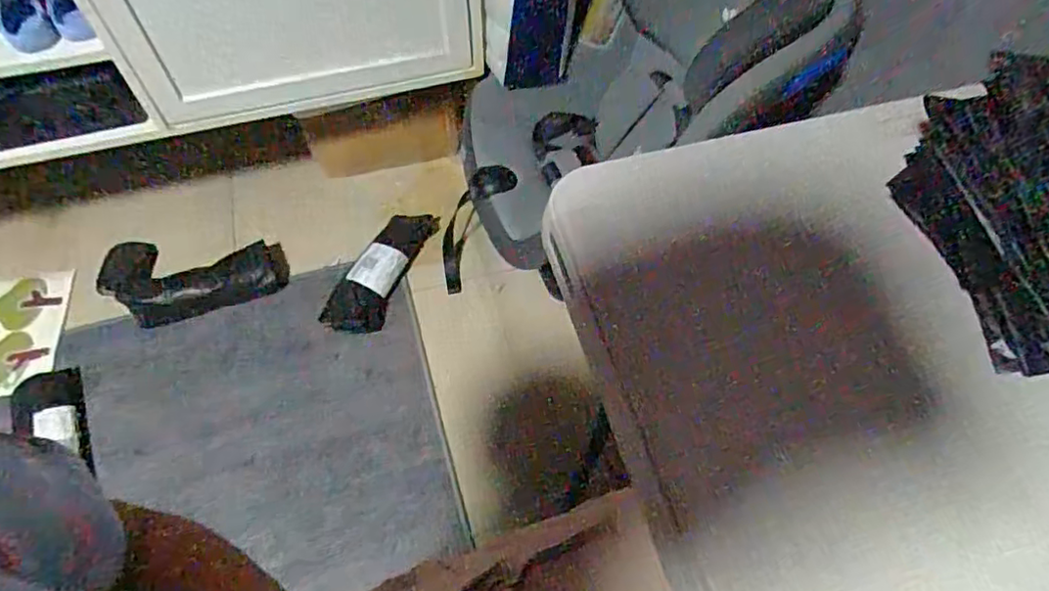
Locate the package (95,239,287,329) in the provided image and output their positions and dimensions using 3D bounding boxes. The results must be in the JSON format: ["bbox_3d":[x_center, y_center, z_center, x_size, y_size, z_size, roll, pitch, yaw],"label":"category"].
[{"bbox_3d":[-0.647,-0.027,1.190,0.360,0.078,0.181,1,59,1],"label":"package"}]

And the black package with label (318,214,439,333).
[{"bbox_3d":[-0.285,-0.060,1.233,0.115,0.056,0.297,23,61,13],"label":"black package with label"}]

